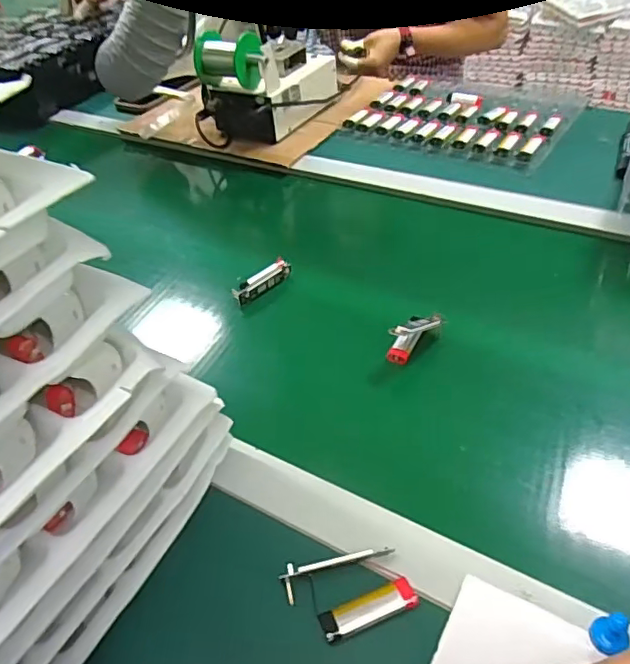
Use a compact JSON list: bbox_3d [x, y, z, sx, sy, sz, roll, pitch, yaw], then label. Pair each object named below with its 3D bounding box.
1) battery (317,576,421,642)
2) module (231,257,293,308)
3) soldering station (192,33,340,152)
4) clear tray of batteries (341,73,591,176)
[{"bbox_3d":[0.031,0.156,0.317,0.055,0.007,0.019,-18,41,-14],"label":"battery"},{"bbox_3d":[-0.054,-0.050,0.567,0.018,0.019,0.072,24,48,32],"label":"module"},{"bbox_3d":[-0.067,-0.378,0.830,0.110,0.133,0.207,18,45,26],"label":"soldering station"},{"bbox_3d":[0.222,-0.335,0.843,0.306,0.034,0.273,19,46,28],"label":"clear tray of batteries"}]

